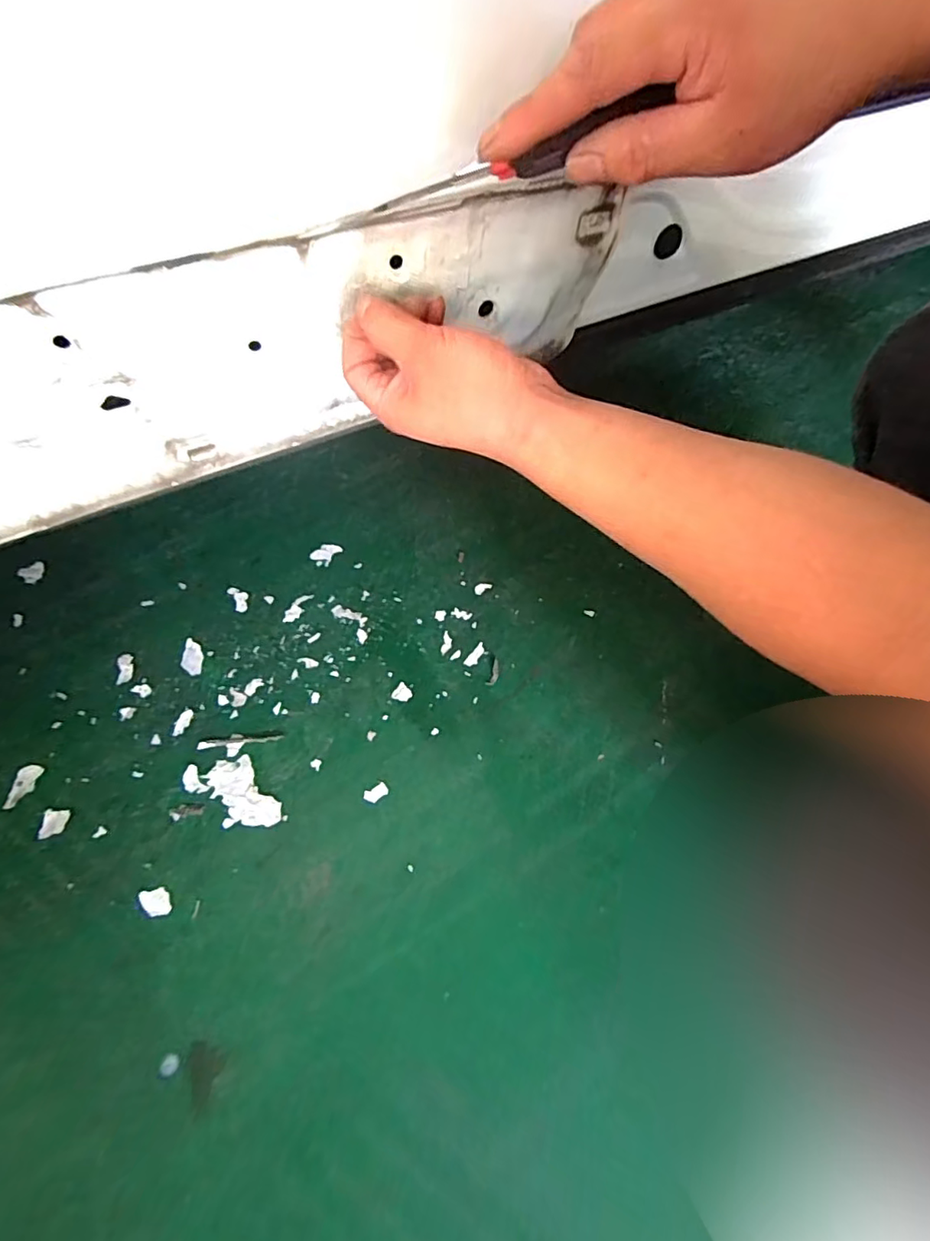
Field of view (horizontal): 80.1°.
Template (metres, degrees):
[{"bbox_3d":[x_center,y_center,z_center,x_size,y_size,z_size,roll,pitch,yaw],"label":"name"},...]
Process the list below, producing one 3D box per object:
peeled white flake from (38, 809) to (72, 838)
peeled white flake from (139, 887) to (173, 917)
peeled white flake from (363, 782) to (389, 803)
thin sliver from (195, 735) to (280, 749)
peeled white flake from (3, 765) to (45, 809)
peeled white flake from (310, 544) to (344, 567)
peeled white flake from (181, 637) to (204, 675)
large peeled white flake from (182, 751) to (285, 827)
[{"bbox_3d":[-0.458,0.225,0.619,0.029,0.006,0.030,-10,57,-1],"label":"peeled white flake"},{"bbox_3d":[-0.322,0.292,0.577,0.041,0.004,0.024,34,66,23],"label":"peeled white flake"},{"bbox_3d":[-0.100,0.193,0.621,0.027,0.004,0.017,-28,59,-13],"label":"peeled white flake"},{"bbox_3d":[-0.272,0.145,0.670,0.101,0.004,0.009,-7,57,0],"label":"thin sliver"},{"bbox_3d":[-0.516,0.193,0.644,0.031,0.004,0.050,3,58,7],"label":"peeled white flake"},{"bbox_3d":[-0.204,-0.099,0.820,0.044,0.004,0.037,-36,61,-17],"label":"peeled white flake"},{"bbox_3d":[-0.361,0.047,0.733,0.029,0.004,0.057,-11,57,-2],"label":"peeled white flake"},{"bbox_3d":[-0.263,0.195,0.637,0.127,0.005,0.065,31,65,22],"label":"large peeled white flake"}]

